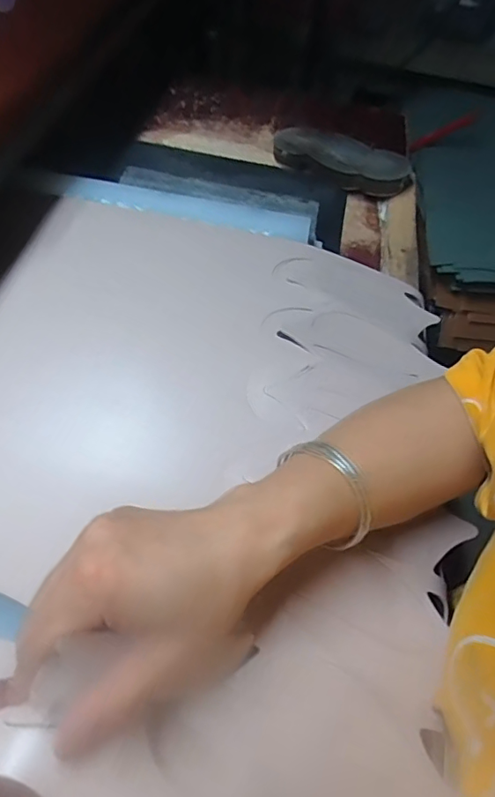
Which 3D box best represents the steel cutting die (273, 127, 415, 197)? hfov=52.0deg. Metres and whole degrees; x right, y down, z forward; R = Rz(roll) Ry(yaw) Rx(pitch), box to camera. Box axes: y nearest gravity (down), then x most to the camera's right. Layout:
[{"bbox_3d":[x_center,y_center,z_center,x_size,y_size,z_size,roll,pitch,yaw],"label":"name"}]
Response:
[{"bbox_3d":[0.129,-0.333,0.707,0.202,0.035,0.074,26,55,13],"label":"steel cutting die"}]

